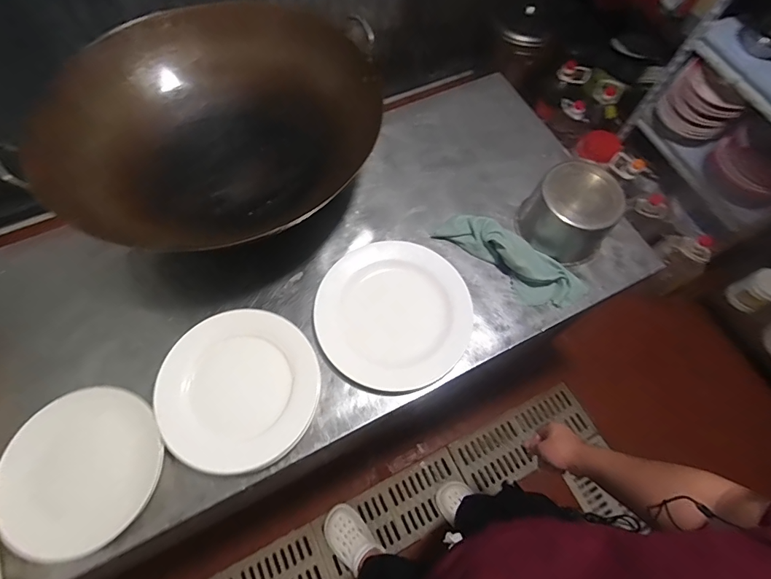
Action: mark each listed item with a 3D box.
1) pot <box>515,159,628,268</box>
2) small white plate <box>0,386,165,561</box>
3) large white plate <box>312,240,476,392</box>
[{"bbox_3d":[0.356,-0.153,0.783,0.138,0.111,0.164,-41,73,-18],"label":"pot"},{"bbox_3d":[-0.439,0.258,0.593,0.200,0.013,0.217,5,68,-13],"label":"small white plate"},{"bbox_3d":[0.017,0.040,0.727,0.266,0.042,0.258,1,66,-2],"label":"large white plate"}]

